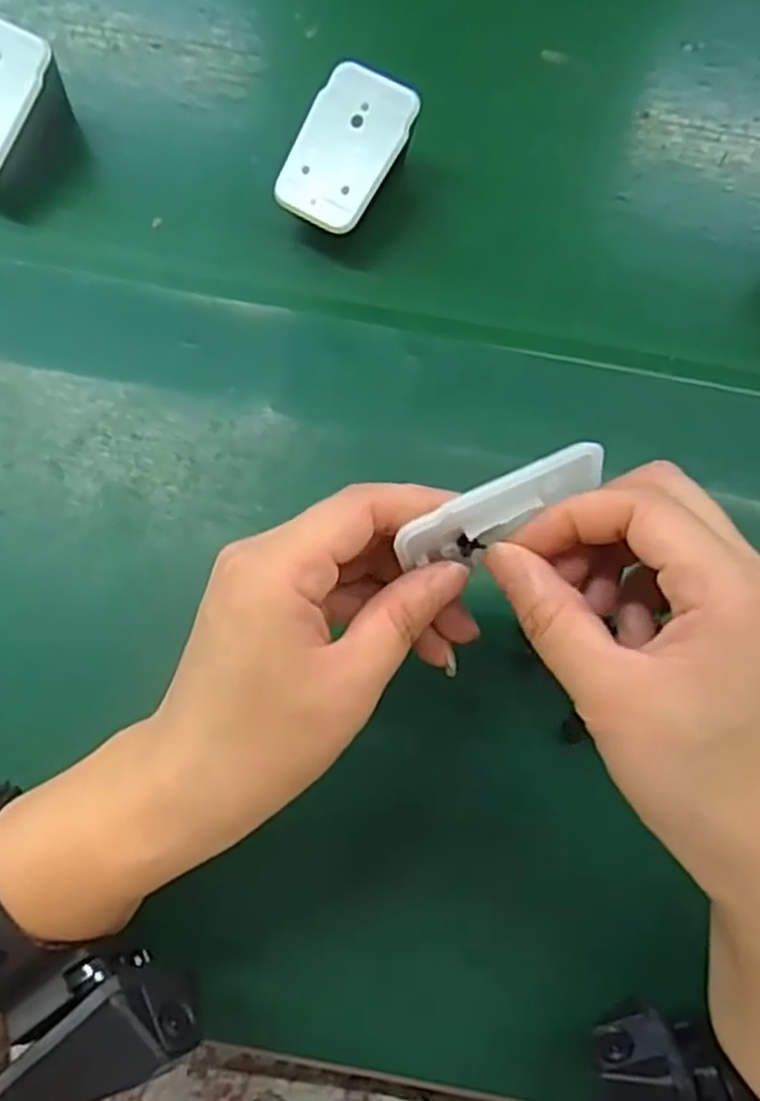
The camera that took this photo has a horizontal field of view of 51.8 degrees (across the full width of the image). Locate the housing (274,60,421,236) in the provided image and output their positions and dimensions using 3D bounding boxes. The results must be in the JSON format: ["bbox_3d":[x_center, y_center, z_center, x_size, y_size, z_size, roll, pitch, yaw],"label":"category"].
[{"bbox_3d":[-0.015,-0.173,0.353,0.045,0.046,0.062,30,77,6],"label":"housing"}]

